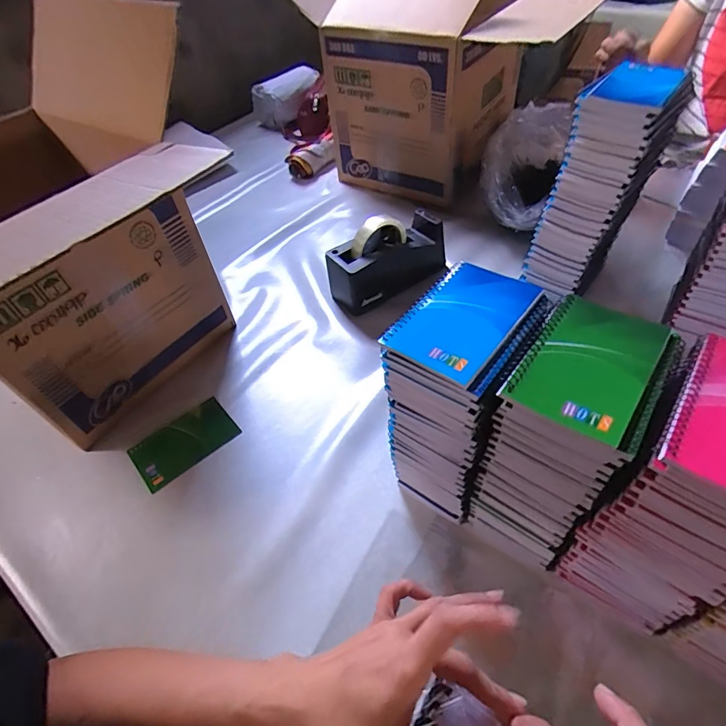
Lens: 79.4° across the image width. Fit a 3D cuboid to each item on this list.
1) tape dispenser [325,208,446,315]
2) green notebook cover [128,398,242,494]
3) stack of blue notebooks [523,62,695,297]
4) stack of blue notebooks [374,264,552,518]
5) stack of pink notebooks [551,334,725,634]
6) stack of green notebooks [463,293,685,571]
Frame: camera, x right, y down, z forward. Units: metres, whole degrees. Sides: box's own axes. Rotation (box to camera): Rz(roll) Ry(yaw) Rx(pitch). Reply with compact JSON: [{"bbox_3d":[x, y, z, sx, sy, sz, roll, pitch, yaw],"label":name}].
[{"bbox_3d":[0.044,-0.178,0.727,0.212,0.118,0.081,-29,54,-16],"label":"tape dispenser"},{"bbox_3d":[-0.236,0.104,0.579,0.127,0.011,0.072,-36,67,-18],"label":"green notebook cover"},{"bbox_3d":[0.334,-0.243,0.629,0.116,0.285,0.134,26,57,26],"label":"stack of blue notebooks"},{"bbox_3d":[0.097,0.041,0.451,0.102,0.237,0.137,24,56,25],"label":"stack of blue notebooks"},{"bbox_3d":[0.257,0.109,0.361,0.095,0.215,0.147,26,57,26],"label":"stack of pink notebooks"},{"bbox_3d":[0.179,0.074,0.408,0.100,0.227,0.137,24,56,25],"label":"stack of green notebooks"}]

